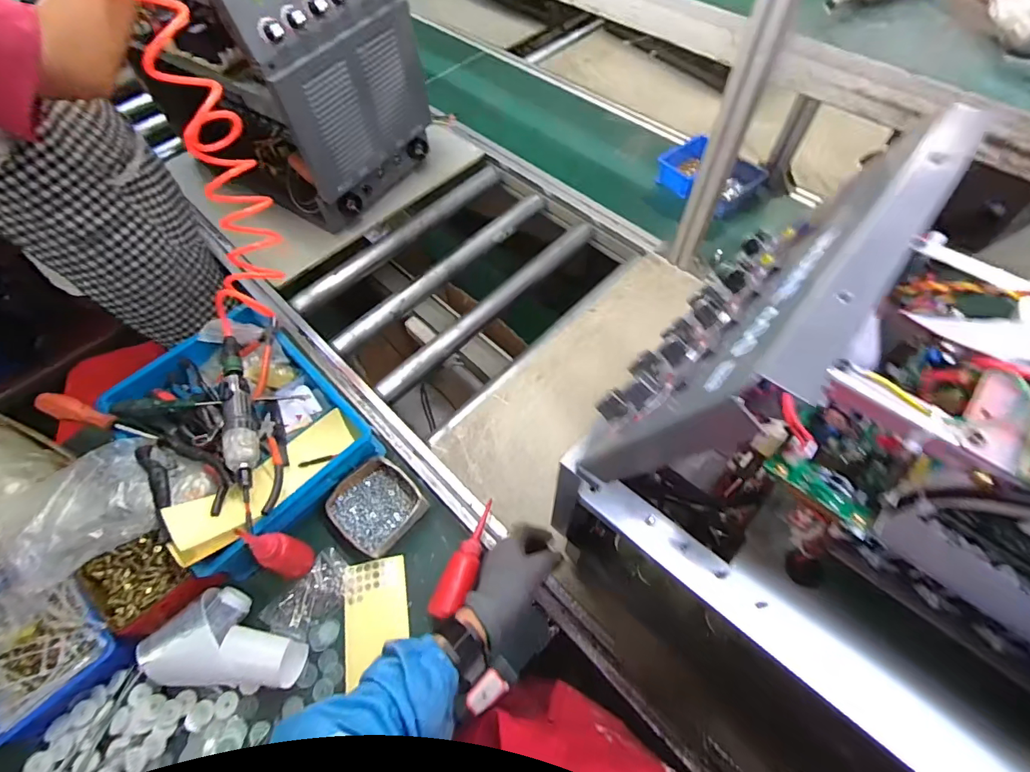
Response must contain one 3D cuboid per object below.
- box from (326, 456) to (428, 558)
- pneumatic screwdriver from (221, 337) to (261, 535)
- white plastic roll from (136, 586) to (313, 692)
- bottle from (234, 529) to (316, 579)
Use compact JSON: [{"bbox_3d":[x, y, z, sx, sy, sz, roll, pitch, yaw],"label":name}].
[{"bbox_3d":[-0.204,0.173,0.673,0.118,0.033,0.117,39,70,22],"label":"box"},{"bbox_3d":[-0.401,0.050,0.665,0.035,0.052,0.316,-25,62,-10],"label":"pneumatic screwdriver"},{"bbox_3d":[-0.354,0.317,0.575,0.169,0.061,0.108,4,61,5],"label":"white plastic roll"},{"bbox_3d":[-0.312,0.222,0.607,0.053,0.119,0.048,13,62,10],"label":"bottle"}]

